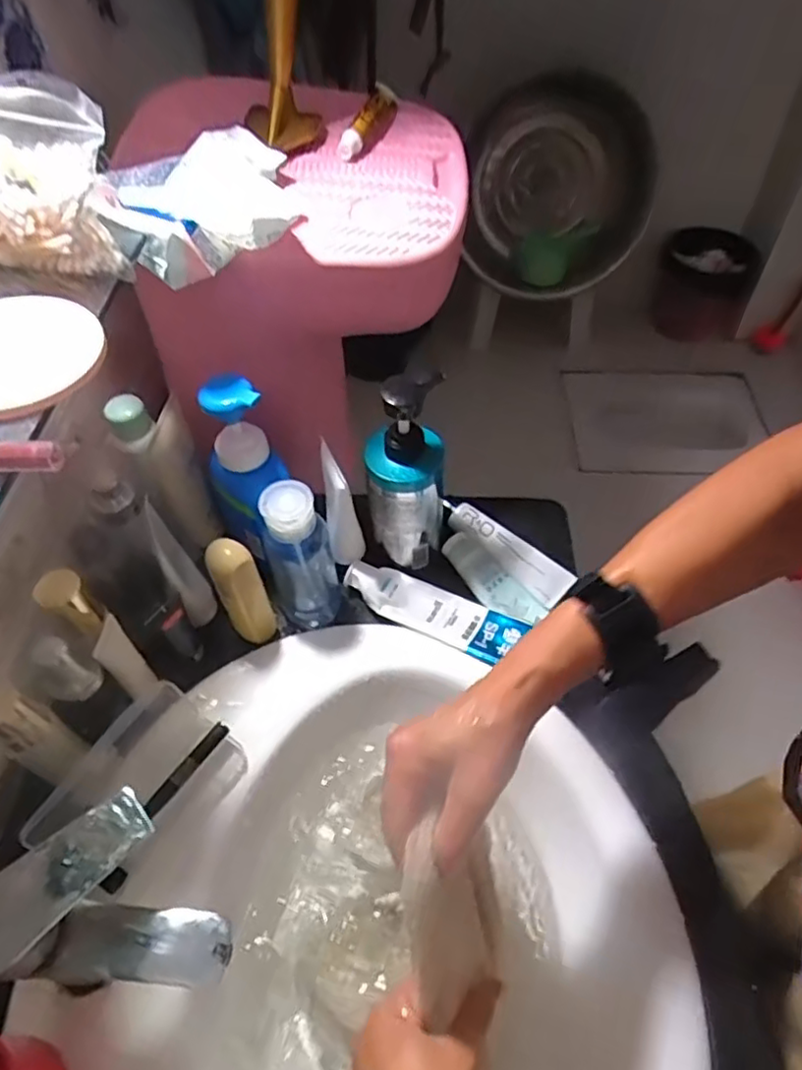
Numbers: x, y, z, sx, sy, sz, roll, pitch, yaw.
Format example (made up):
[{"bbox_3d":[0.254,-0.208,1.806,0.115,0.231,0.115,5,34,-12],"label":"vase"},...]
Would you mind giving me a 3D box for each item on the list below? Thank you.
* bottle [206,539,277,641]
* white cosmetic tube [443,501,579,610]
[{"bbox_3d":[-0.144,0.053,0.593,0.037,0.119,0.037,-1,51,1],"label":"bottle"},{"bbox_3d":[0.108,0.014,0.687,0.148,0.029,0.051,32,59,25],"label":"white cosmetic tube"}]

